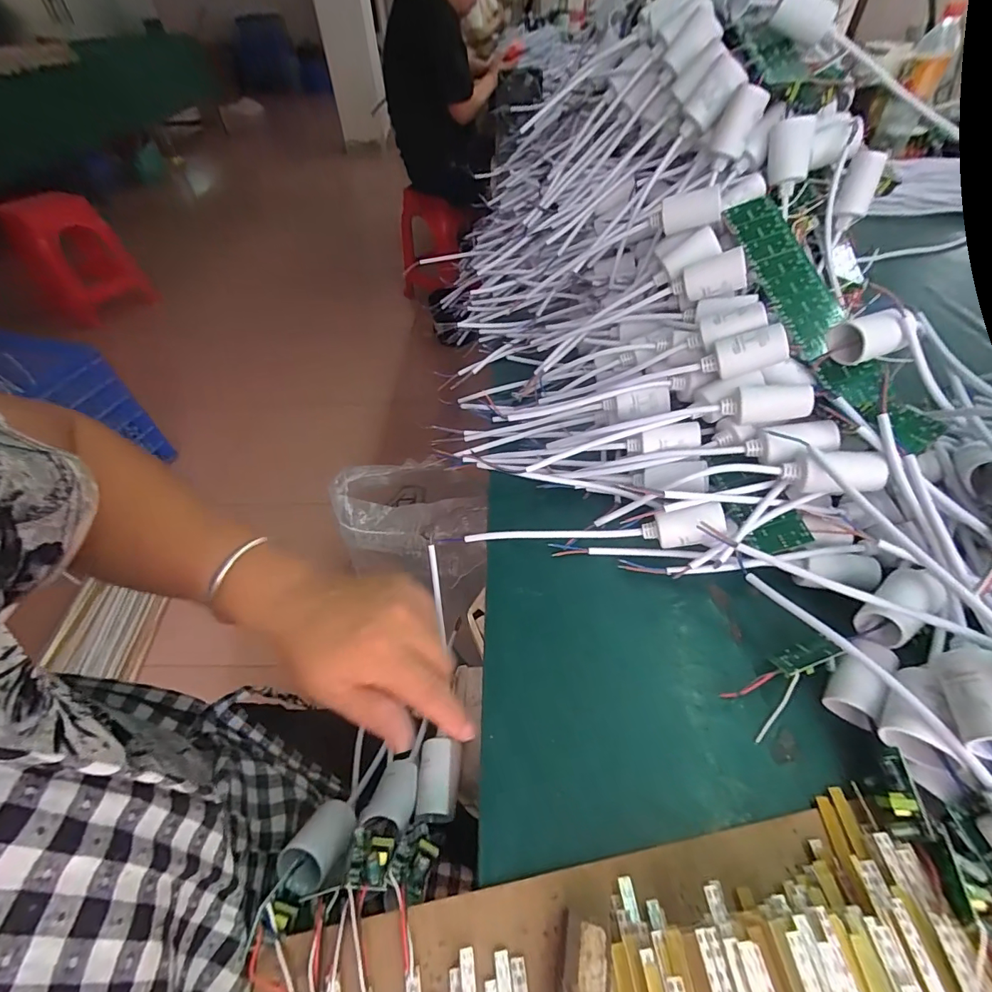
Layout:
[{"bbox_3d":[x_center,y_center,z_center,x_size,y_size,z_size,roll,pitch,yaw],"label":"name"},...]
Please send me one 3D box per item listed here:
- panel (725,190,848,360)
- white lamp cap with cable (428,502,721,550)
[{"bbox_3d":[0.225,-0.175,0.355,0.038,0.006,0.153,-16,69,7],"label":"panel"},{"bbox_3d":[0.060,0.028,0.338,0.200,0.028,0.028,-5,47,18],"label":"white lamp cap with cable"}]

